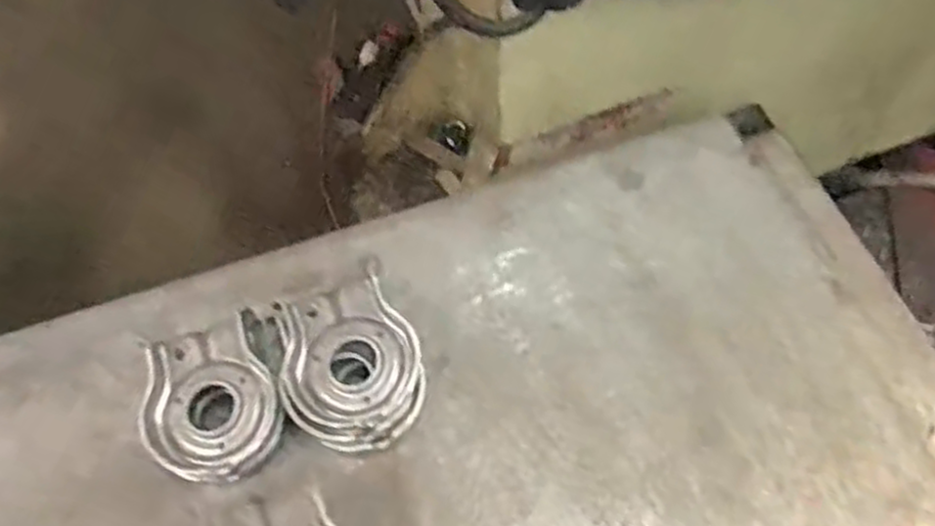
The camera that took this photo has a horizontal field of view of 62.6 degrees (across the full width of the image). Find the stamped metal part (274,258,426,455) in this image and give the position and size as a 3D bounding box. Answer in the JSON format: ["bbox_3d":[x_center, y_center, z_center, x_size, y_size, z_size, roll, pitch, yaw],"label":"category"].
[{"bbox_3d":[-0.101,0.074,0.632,0.111,0.053,0.159,-23,60,-11],"label":"stamped metal part"}]

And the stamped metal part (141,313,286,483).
[{"bbox_3d":[-0.207,0.113,0.621,0.102,0.043,0.127,-30,62,-15],"label":"stamped metal part"}]

